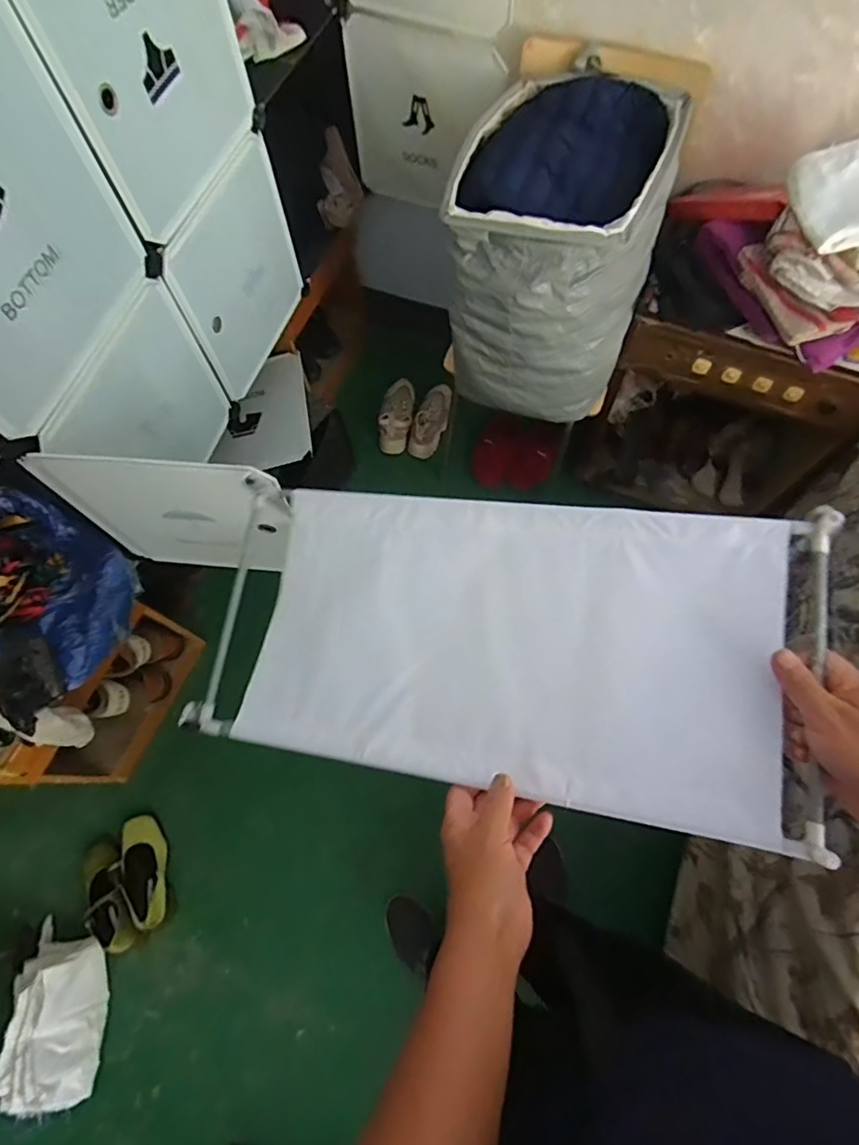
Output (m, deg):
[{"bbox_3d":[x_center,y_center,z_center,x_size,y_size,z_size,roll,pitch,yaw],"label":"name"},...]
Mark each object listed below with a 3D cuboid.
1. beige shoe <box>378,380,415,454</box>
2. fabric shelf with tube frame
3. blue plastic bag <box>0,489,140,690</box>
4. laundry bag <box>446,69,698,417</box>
[{"bbox_3d":[-0.102,-0.505,1.702,0.107,0.067,0.282,3,69,3],"label":"beige shoe"},{"bbox_3d":[0.055,0.062,0.549,0.582,0.028,0.278,6,77,15],"label":"fabric shelf with tube frame"},{"bbox_3d":[-0.669,0.016,0.928,0.314,0.134,0.244,23,71,10],"label":"blue plastic bag"},{"bbox_3d":[0.253,-0.655,1.115,0.359,0.408,0.493,14,70,7],"label":"laundry bag"}]

